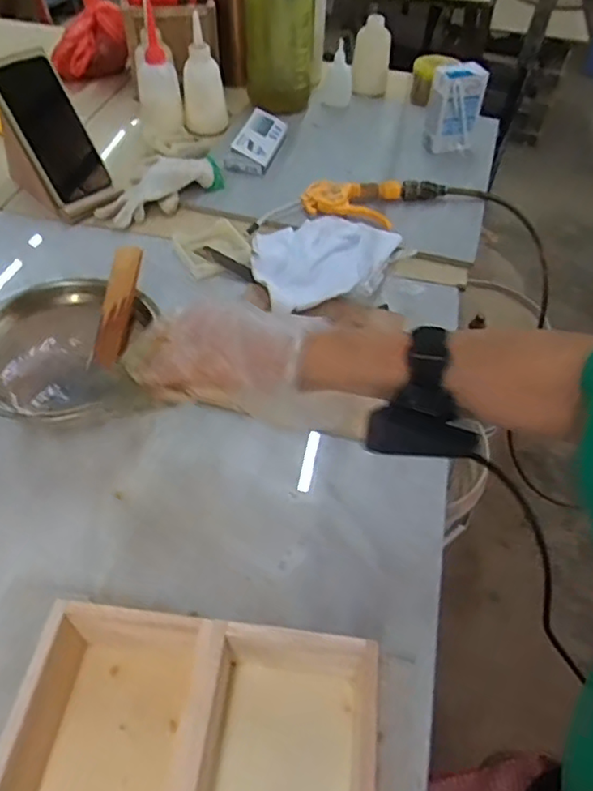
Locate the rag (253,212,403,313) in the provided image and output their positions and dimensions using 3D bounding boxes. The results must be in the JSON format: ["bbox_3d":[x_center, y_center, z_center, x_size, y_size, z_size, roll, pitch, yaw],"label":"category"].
[{"bbox_3d":[0.032,-0.163,0.672,0.172,0.033,0.149,-21,54,-19],"label":"rag"}]

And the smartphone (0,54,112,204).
[{"bbox_3d":[-0.294,-0.322,0.706,0.014,0.157,0.069,6,40,48],"label":"smartphone"}]

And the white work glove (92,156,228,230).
[{"bbox_3d":[-0.181,-0.272,0.756,0.164,0.034,0.080,-35,60,-27],"label":"white work glove"}]

